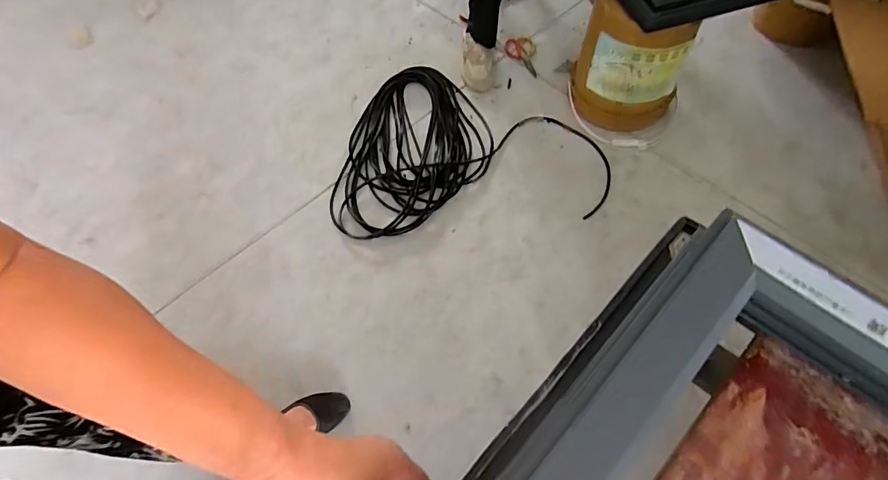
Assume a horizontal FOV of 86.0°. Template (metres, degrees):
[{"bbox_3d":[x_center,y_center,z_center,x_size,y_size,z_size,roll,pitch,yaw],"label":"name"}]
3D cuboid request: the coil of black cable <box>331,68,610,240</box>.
[{"bbox_3d":[0.063,-0.297,1.423,0.762,0.038,0.569,-5,60,2],"label":"coil of black cable"}]

